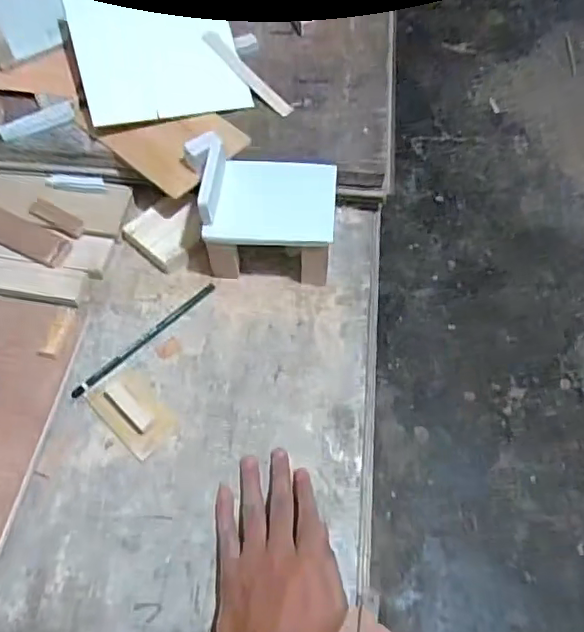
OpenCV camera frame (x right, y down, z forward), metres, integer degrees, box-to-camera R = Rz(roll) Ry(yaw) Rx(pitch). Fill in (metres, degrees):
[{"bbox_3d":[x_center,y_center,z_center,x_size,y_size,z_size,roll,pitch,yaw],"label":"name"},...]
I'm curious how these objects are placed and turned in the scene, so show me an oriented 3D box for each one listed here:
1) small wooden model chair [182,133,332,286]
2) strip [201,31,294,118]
[{"bbox_3d":[-0.029,-0.099,0.535,0.139,0.091,0.115,3,61,2],"label":"small wooden model chair"},{"bbox_3d":[-0.048,-0.258,0.606,0.015,0.005,0.127,-42,84,-18],"label":"strip"}]

